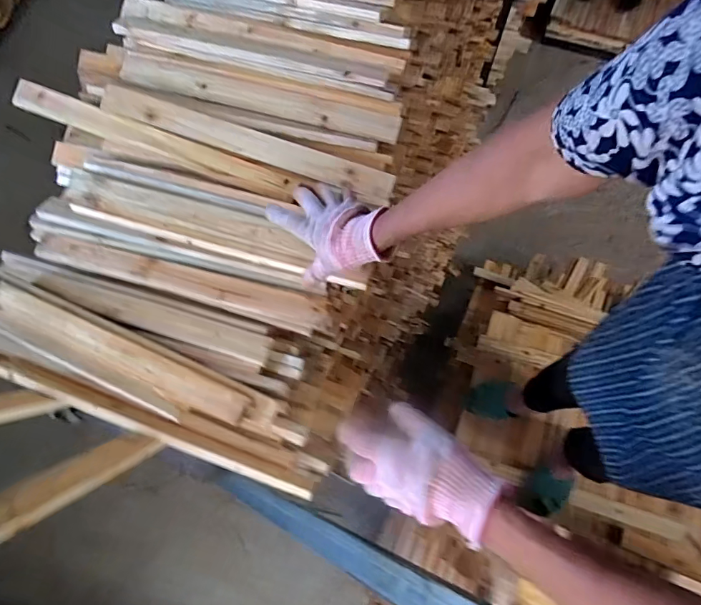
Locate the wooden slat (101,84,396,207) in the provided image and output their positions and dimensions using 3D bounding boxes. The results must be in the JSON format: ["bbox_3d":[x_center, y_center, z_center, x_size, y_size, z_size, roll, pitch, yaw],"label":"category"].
[{"bbox_3d":[-0.164,-0.259,0.716,0.482,0.014,0.046,19,98,0],"label":"wooden slat"}]

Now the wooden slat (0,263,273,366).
[{"bbox_3d":[-0.353,0.011,0.703,0.476,0.018,0.047,15,69,9],"label":"wooden slat"}]

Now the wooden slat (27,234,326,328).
[{"bbox_3d":[-0.271,-0.038,0.700,0.486,0.021,0.051,12,69,8],"label":"wooden slat"}]

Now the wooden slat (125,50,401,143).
[{"bbox_3d":[-0.156,-0.347,0.743,0.486,0.013,0.050,16,90,5],"label":"wooden slat"}]

